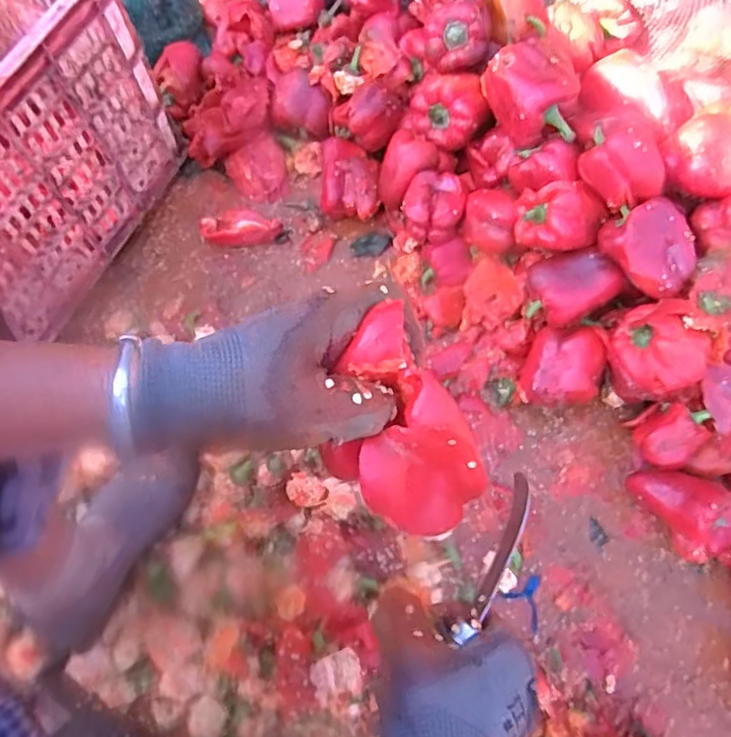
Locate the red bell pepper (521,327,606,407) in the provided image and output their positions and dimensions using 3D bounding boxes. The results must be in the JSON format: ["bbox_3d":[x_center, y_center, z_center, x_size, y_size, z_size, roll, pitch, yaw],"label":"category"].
[{"bbox_3d":[0.236,0.004,0.746,0.081,0.093,0.085,0,69,-1],"label":"red bell pepper"}]

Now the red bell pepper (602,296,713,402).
[{"bbox_3d":[0.325,-0.027,0.679,0.108,0.079,0.094,16,70,6],"label":"red bell pepper"}]

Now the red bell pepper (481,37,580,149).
[{"bbox_3d":[0.183,-0.307,0.696,0.110,0.071,0.096,15,70,5],"label":"red bell pepper"}]

